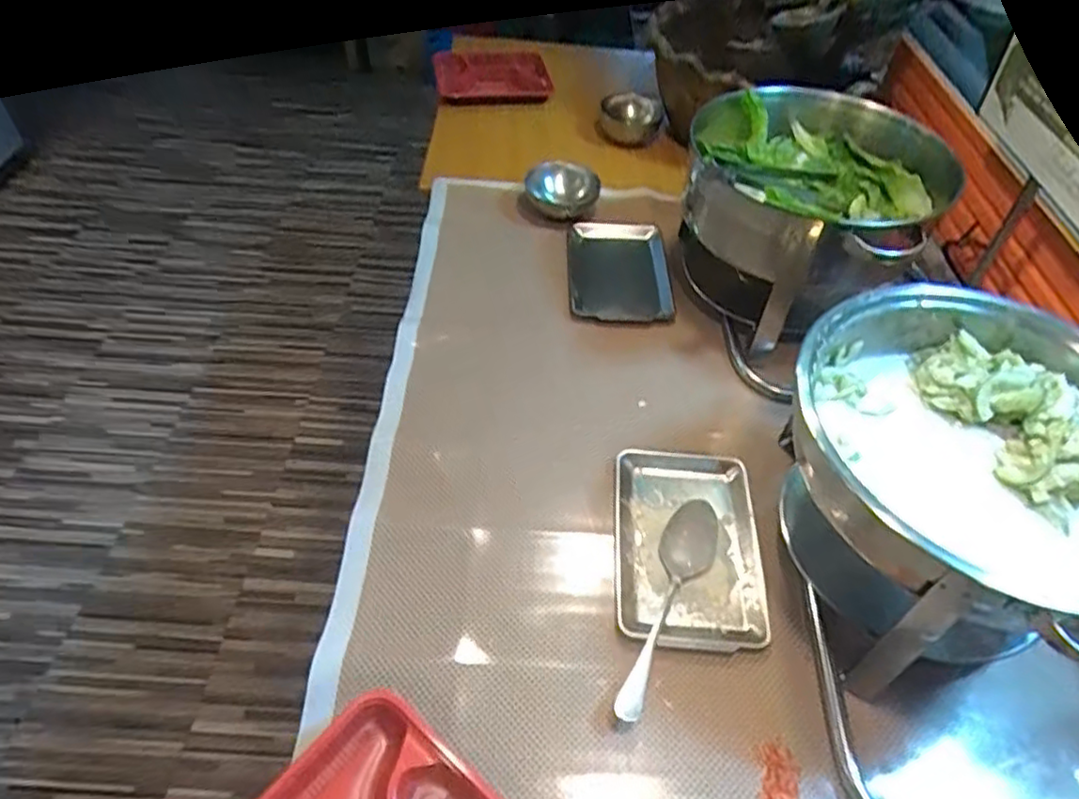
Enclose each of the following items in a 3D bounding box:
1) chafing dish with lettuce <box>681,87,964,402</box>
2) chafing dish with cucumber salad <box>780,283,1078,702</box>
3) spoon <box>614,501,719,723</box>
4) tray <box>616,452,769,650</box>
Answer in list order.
[{"bbox_3d":[0.325,-0.225,0.887,0.303,0.256,0.328,2,47,-2],"label":"chafing dish with lettuce"},{"bbox_3d":[0.374,0.080,0.591,0.293,0.216,0.322,0,47,0],"label":"chafing dish with cucumber salad"},{"bbox_3d":[0.118,0.187,0.625,0.049,0.030,0.232,21,49,16],"label":"spoon"},{"bbox_3d":[0.150,0.145,0.680,0.141,0.023,0.216,1,47,5],"label":"tray"}]

